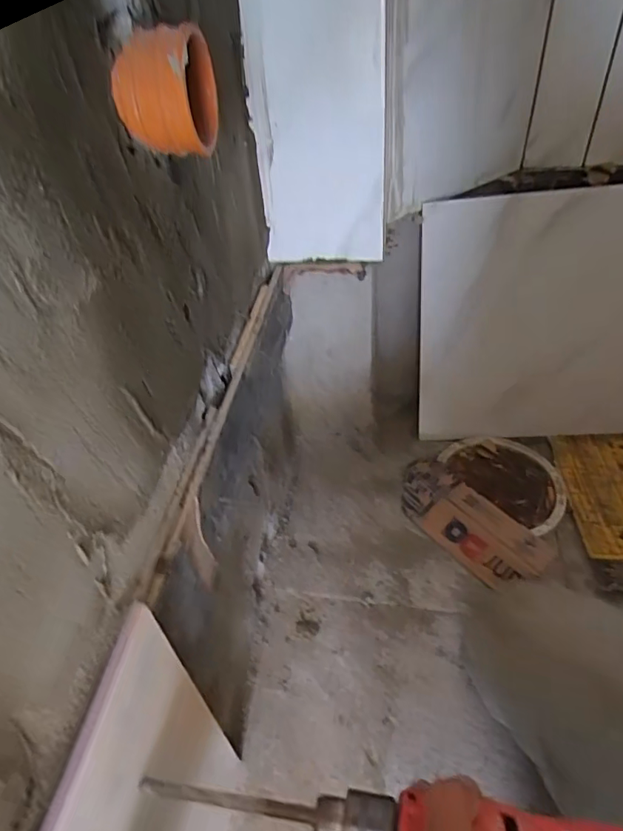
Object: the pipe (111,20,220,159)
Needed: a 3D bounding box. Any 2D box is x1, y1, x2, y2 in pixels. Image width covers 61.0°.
[{"bbox_3d":[-0.086,-0.194,0.317,0.046,0.060,0.056,-1,46,4],"label":"pipe"}]

